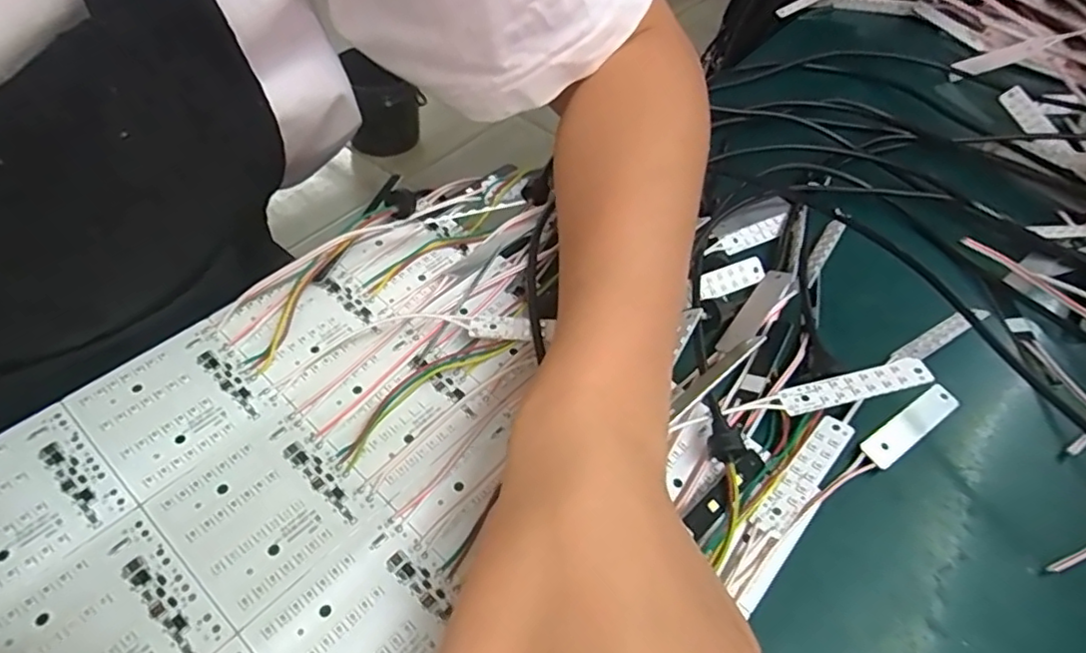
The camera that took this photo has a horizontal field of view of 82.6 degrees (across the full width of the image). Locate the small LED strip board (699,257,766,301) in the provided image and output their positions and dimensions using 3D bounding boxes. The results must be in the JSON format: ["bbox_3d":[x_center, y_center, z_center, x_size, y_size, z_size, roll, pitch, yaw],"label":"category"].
[{"bbox_3d":[0.088,-0.022,0.289,0.036,0.013,0.004,-17,12,-18],"label":"small LED strip board"}]

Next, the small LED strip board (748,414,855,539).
[{"bbox_3d":[0.098,0.055,0.231,0.012,0.004,0.059,38,58,22],"label":"small LED strip board"}]

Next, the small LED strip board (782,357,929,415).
[{"bbox_3d":[0.123,0.024,0.246,0.058,0.004,0.012,-14,54,-1],"label":"small LED strip board"}]

